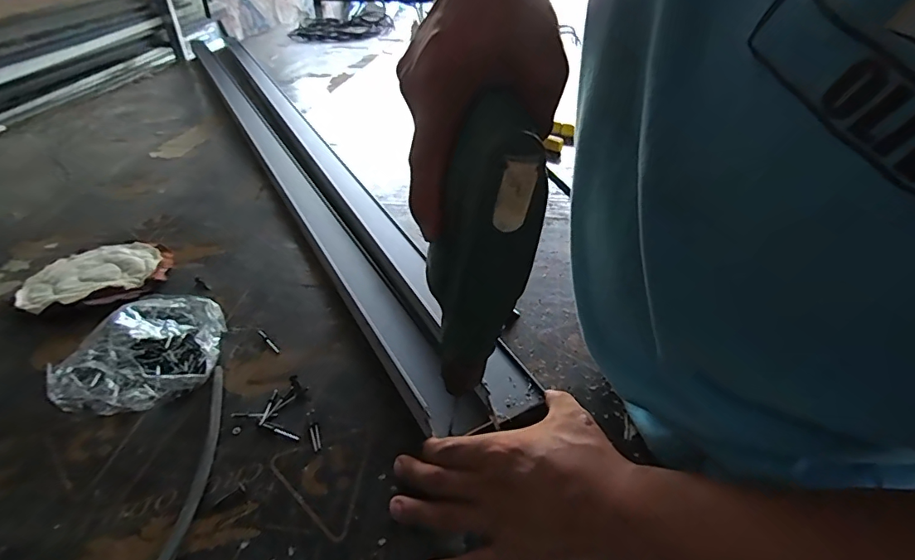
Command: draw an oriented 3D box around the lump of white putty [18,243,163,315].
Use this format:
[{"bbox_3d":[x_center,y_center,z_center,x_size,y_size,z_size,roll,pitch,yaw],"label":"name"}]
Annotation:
[{"bbox_3d":[-0.431,-0.008,0.568,0.137,0.014,0.117,-20,41,-22],"label":"lump of white putty"}]

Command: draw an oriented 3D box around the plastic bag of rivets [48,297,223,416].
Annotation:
[{"bbox_3d":[-0.284,0.065,0.431,0.146,0.051,0.114,-24,42,-27],"label":"plastic bag of rivets"}]

